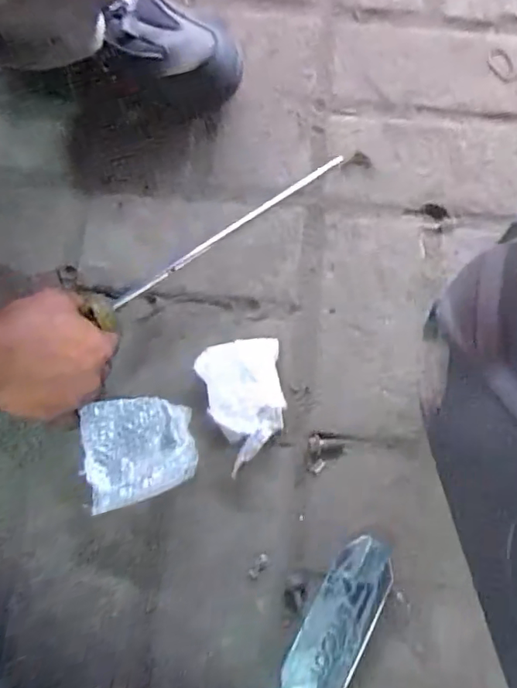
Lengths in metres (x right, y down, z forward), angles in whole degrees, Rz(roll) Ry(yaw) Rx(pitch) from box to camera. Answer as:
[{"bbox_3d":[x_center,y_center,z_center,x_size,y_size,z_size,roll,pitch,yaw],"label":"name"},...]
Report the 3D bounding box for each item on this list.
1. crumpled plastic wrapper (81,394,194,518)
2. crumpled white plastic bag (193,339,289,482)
[{"bbox_3d":[-0.092,0.080,0.418,0.083,0.036,0.080,-13,76,-4],"label":"crumpled plastic wrapper"},{"bbox_3d":[-0.009,0.045,0.437,0.064,0.019,0.096,-13,76,-4],"label":"crumpled white plastic bag"}]

